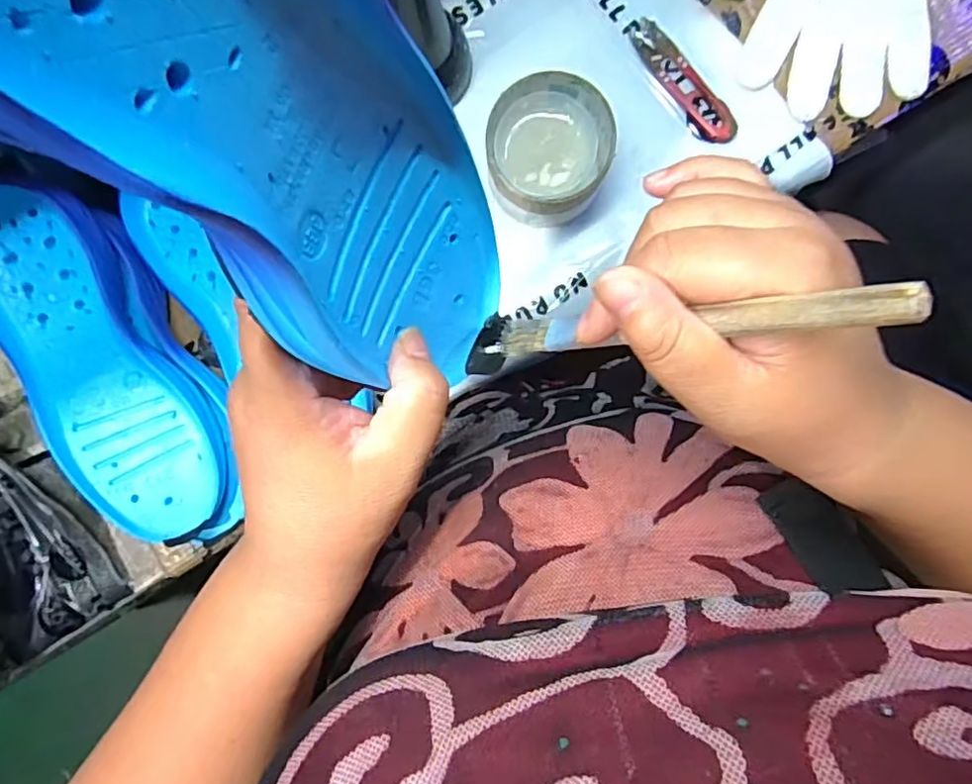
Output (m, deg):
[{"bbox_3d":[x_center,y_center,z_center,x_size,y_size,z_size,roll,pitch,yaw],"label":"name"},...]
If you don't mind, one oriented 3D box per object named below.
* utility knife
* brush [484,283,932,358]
[{"bbox_3d":[0.138,-0.218,0.432,0.025,0.008,0.103,-35,90,1],"label":"utility knife"},{"bbox_3d":[0.054,-0.023,0.212,0.013,0.164,0.014,-2,91,-38],"label":"brush"}]

